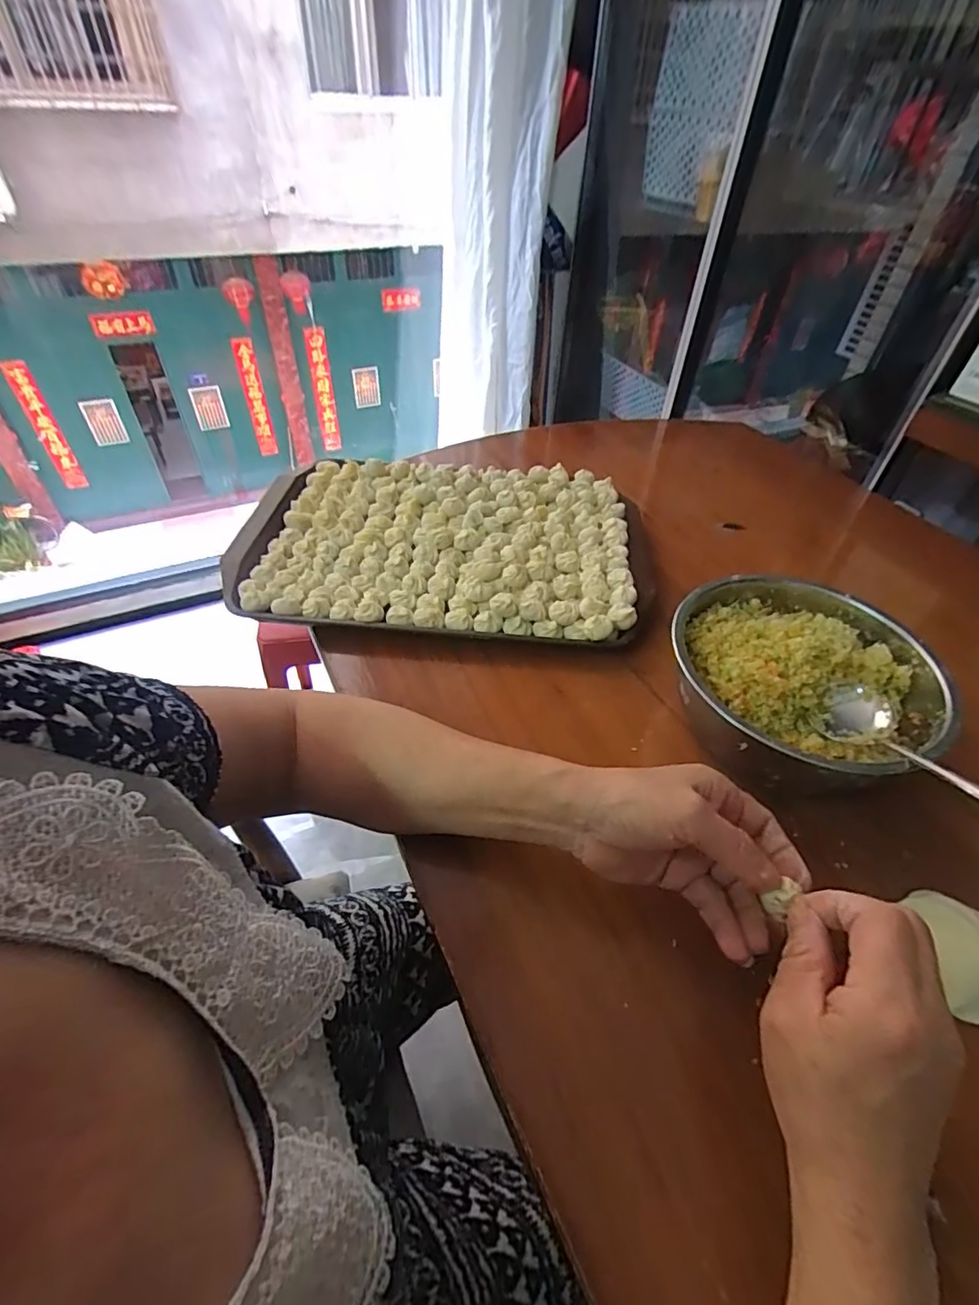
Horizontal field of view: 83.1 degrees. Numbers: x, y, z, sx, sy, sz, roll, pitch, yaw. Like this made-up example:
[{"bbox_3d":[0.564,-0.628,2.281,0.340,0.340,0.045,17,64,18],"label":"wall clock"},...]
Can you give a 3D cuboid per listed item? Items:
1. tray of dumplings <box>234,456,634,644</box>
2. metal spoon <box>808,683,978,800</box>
[{"bbox_3d":[-0.051,-0.126,0.579,0.388,0.033,0.281,5,46,2],"label":"tray of dumplings"},{"bbox_3d":[0.254,0.060,0.323,0.051,0.028,0.169,-2,15,1],"label":"metal spoon"}]

